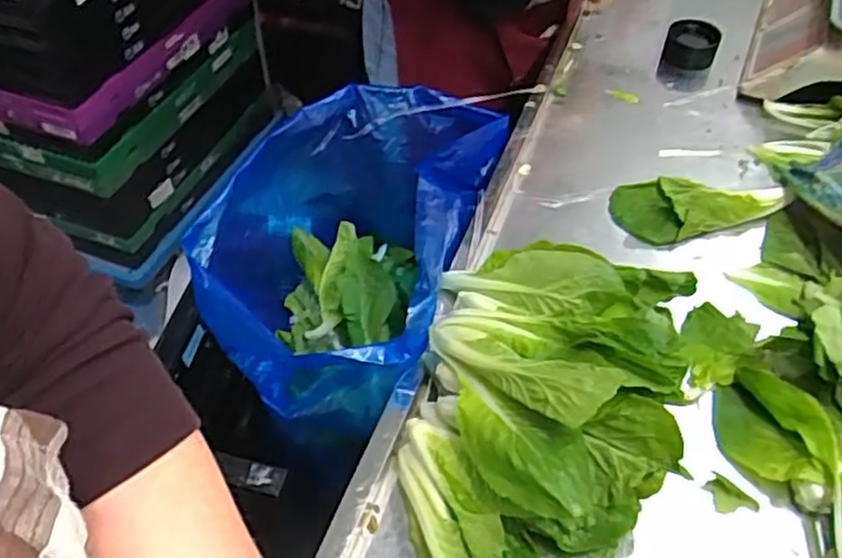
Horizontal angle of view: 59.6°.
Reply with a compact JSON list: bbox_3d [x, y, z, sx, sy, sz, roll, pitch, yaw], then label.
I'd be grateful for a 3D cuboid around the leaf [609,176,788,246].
[{"bbox_3d":[0.286,-0.080,0.751,0.174,0.056,0.084,8,52,11],"label":"leaf"}]

